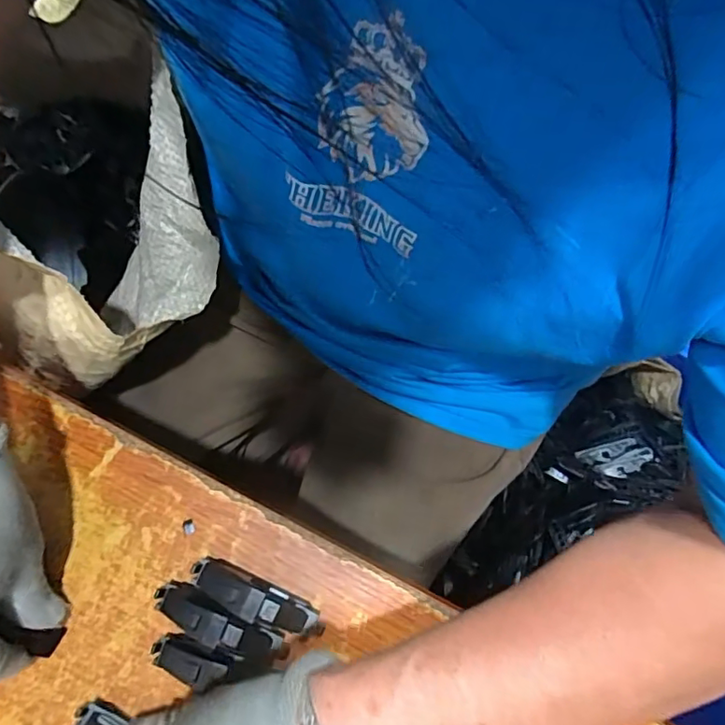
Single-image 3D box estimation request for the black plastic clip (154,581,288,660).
[{"bbox_3d":[-0.082,0.149,0.318,0.080,0.025,0.021,28,78,5],"label":"black plastic clip"}]

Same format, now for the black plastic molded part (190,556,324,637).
[{"bbox_3d":[-0.062,0.137,0.322,0.082,0.021,0.020,26,78,5],"label":"black plastic molded part"}]

